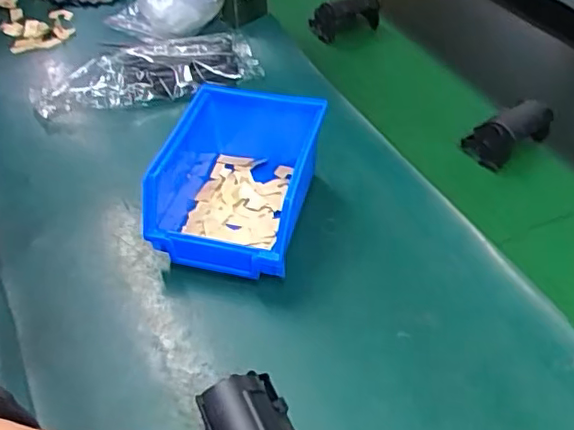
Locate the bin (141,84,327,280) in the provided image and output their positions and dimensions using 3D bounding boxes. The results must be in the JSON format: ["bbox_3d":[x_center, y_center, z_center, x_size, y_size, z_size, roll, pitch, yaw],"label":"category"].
[{"bbox_3d":[-0.045,-0.025,0.472,0.118,0.074,0.137,11,47,11],"label":"bin"}]

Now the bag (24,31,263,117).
[{"bbox_3d":[-0.142,-0.142,0.613,0.221,0.026,0.076,-14,47,-12],"label":"bag"}]

